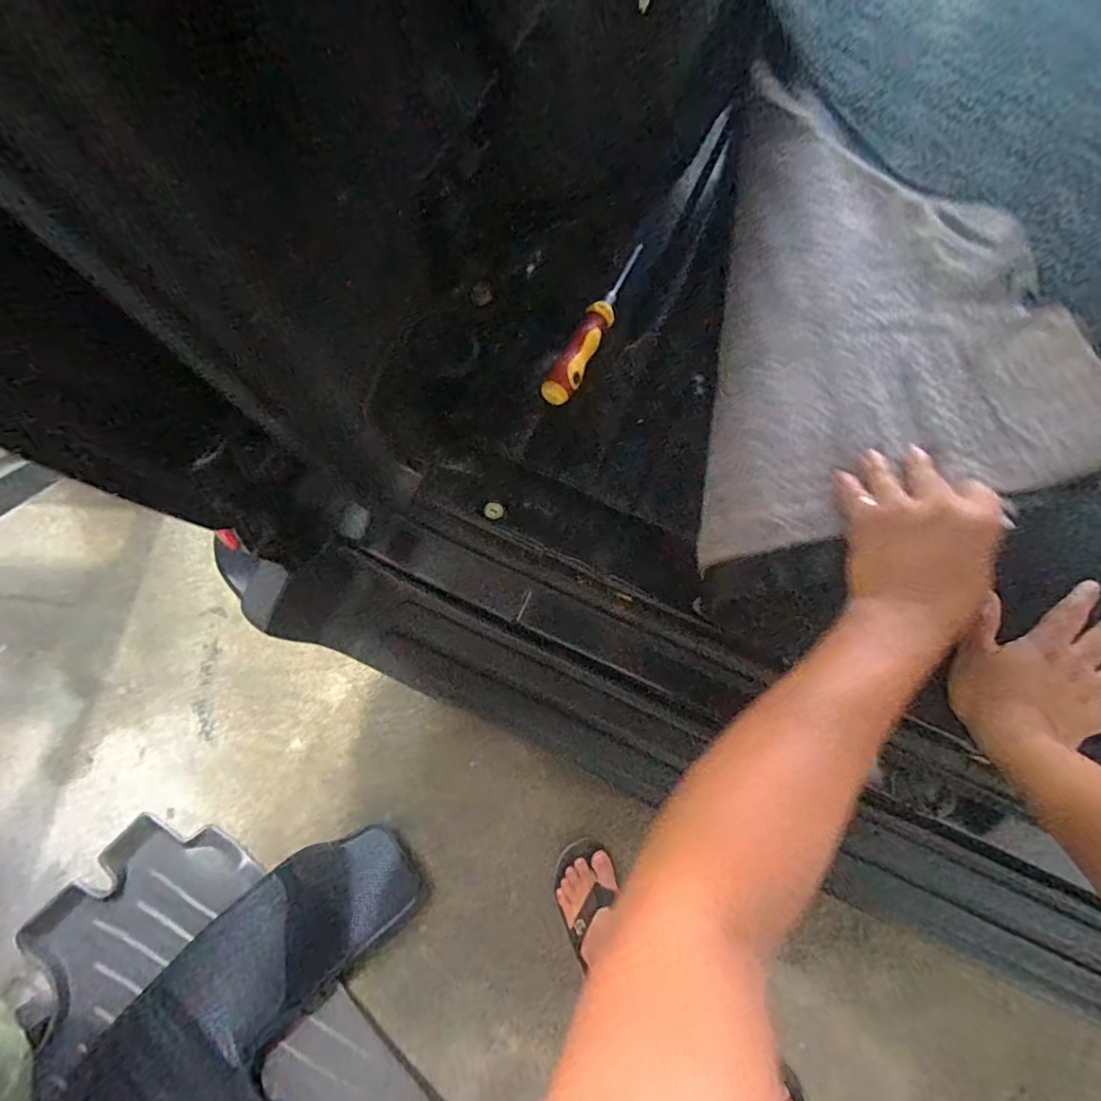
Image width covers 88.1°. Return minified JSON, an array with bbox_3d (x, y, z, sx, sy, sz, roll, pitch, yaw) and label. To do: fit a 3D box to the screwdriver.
[{"bbox_3d":[0.050,-0.236,0.572,0.029,0.033,0.208,27,80,4],"label":"screwdriver"}]

